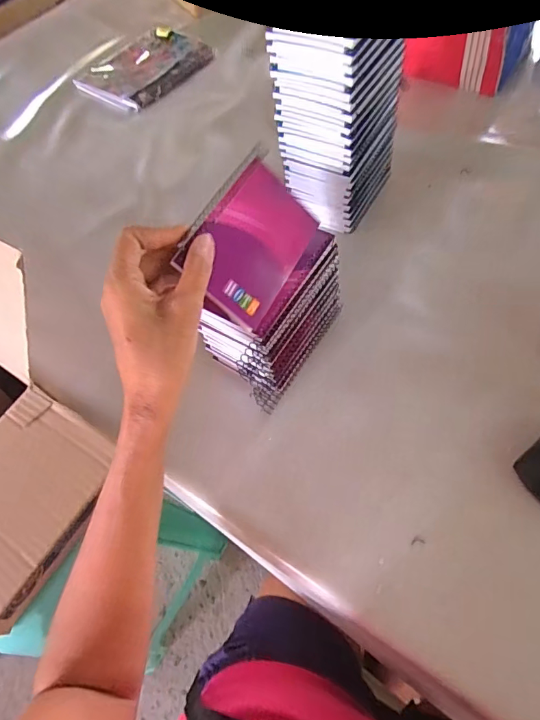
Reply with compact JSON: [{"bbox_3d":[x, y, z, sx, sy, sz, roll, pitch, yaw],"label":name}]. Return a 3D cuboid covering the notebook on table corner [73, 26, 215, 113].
[{"bbox_3d":[-0.220,-0.516,0.774,0.150,0.032,0.207,38,71,21],"label":"notebook on table corner"}]

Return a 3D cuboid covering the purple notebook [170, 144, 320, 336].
[{"bbox_3d":[-0.013,-0.097,0.353,0.086,0.009,0.128,41,65,-21],"label":"purple notebook"}]

